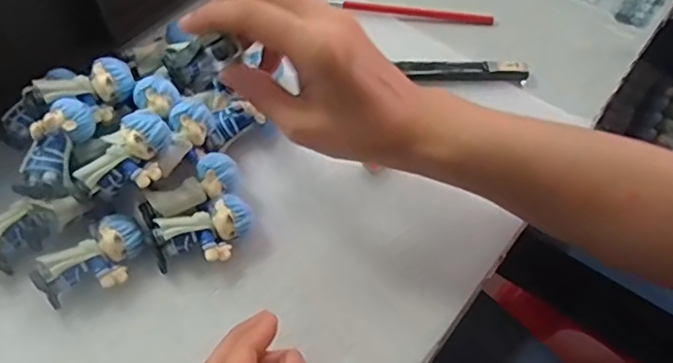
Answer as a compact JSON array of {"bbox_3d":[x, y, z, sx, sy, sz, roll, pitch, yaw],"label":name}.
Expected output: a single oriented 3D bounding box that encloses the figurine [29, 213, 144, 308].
[{"bbox_3d":[-0.139,0.049,0.344,0.061,0.030,0.031,-38,67,-22],"label":"figurine"}]

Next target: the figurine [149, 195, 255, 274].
[{"bbox_3d":[-0.078,0.034,0.353,0.060,0.031,0.031,-25,62,-16],"label":"figurine"}]

